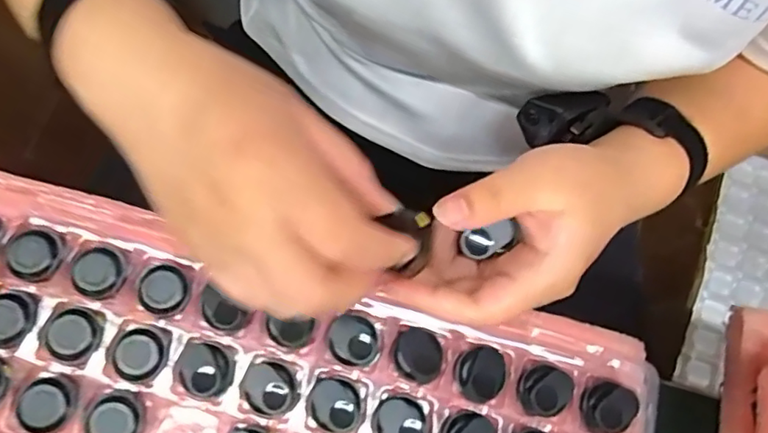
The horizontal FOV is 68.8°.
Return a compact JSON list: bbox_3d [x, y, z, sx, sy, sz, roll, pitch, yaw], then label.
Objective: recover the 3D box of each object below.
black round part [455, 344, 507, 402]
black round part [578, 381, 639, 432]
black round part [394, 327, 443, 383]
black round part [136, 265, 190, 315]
[{"bbox_3d":[0.053,0.087,0.312,0.027,0.015,0.030,23,77,2],"label":"black round part"},{"bbox_3d":[0.126,0.108,0.316,0.027,0.012,0.030,33,77,4],"label":"black round part"},{"bbox_3d":[0.018,0.077,0.313,0.026,0.016,0.029,-2,77,-4],"label":"black round part"},{"bbox_3d":[-0.125,0.040,0.314,0.027,0.005,0.027,1,77,-3],"label":"black round part"}]

